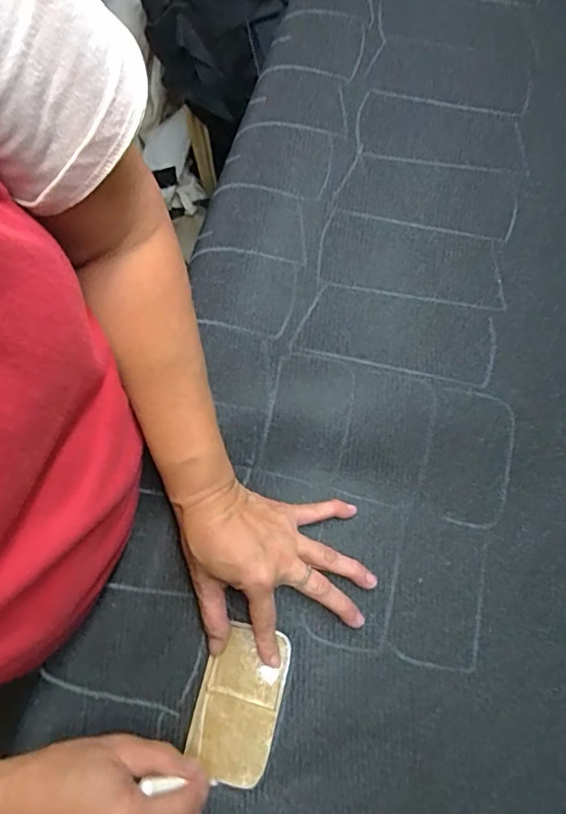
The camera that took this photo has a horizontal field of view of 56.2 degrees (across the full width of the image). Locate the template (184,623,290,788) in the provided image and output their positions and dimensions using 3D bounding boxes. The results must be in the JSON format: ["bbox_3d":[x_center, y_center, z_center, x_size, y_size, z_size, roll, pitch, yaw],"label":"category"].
[{"bbox_3d":[-0.032,0.212,0.381,0.057,0.005,0.097,13,74,3],"label":"template"}]

